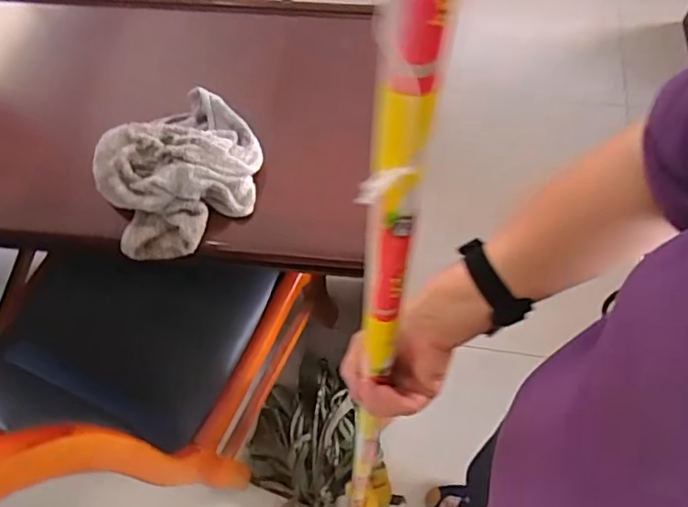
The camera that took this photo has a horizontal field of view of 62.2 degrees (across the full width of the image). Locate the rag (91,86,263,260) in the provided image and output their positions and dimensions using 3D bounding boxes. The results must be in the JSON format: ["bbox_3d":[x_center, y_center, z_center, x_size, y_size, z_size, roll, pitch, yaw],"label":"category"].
[{"bbox_3d":[-0.194,-0.098,0.663,0.190,0.060,0.177,-32,66,-12],"label":"rag"}]

